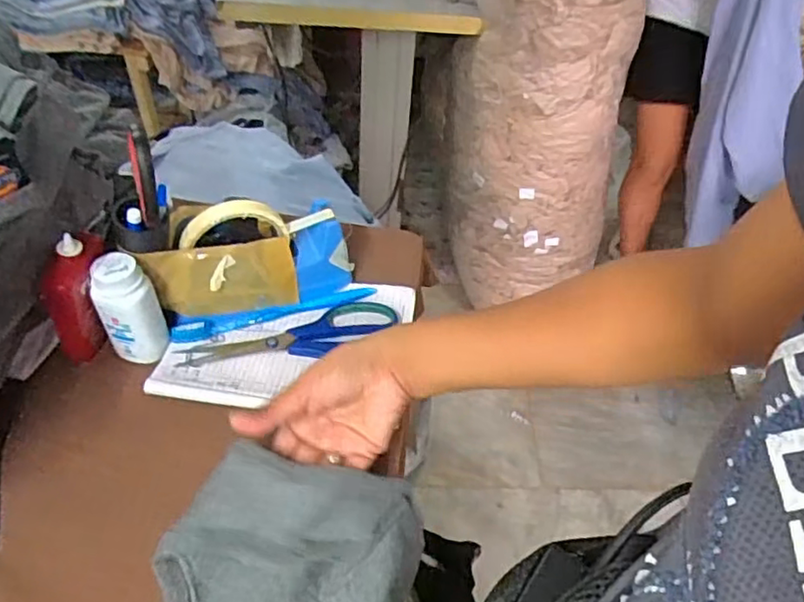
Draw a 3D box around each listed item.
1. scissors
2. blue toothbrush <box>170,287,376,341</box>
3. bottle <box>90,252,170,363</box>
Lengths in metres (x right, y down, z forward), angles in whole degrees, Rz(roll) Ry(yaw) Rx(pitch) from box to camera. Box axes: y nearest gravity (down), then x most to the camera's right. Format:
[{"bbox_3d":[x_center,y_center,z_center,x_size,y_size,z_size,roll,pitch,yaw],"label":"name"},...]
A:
[{"bbox_3d":[-0.095,0.032,0.545,0.186,0.013,0.046,-15,51,-17],"label":"scissors"},{"bbox_3d":[-0.111,0.010,0.561,0.181,0.013,0.014,-14,51,-16],"label":"blue toothbrush"},{"bbox_3d":[-0.217,0.006,0.499,0.044,0.097,0.035,-22,54,-22],"label":"bottle"}]

